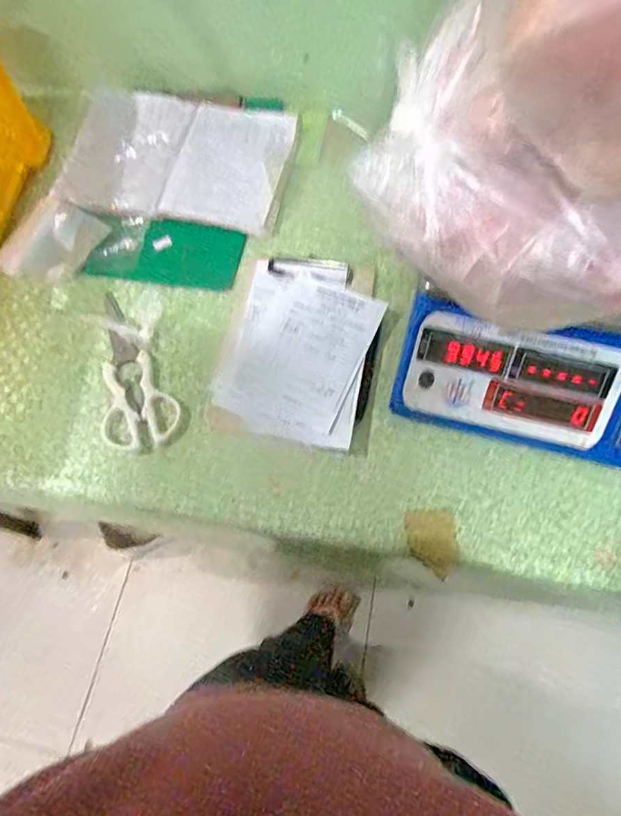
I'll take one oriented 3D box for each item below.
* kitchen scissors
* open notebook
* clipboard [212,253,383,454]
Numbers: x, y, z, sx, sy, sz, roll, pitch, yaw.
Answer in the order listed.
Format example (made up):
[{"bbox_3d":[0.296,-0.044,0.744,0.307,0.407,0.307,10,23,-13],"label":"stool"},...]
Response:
[{"bbox_3d":[-0.183,-0.048,0.536,0.074,0.006,0.187,-8,67,-3],"label":"kitchen scissors"},{"bbox_3d":[-0.176,-0.332,0.653,0.277,0.019,0.208,9,67,5],"label":"open notebook"},{"bbox_3d":[-0.005,-0.069,0.539,0.153,0.017,0.221,12,67,6],"label":"clipboard"}]

